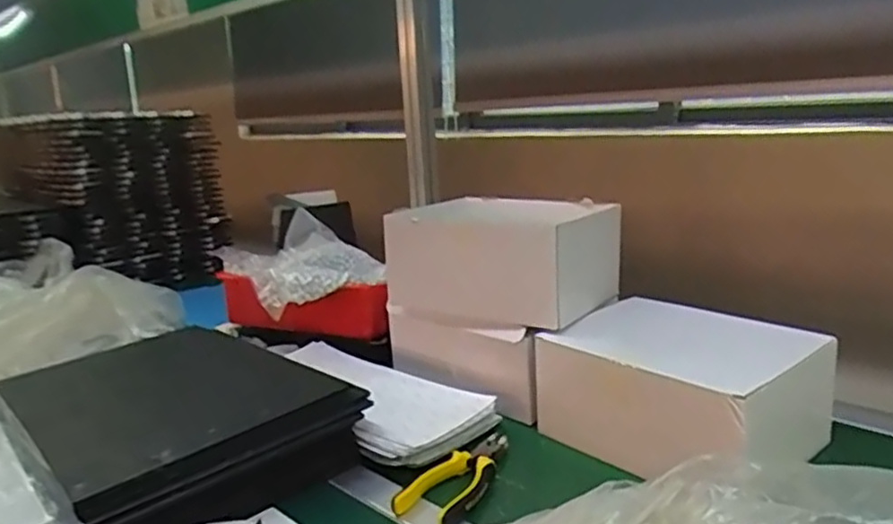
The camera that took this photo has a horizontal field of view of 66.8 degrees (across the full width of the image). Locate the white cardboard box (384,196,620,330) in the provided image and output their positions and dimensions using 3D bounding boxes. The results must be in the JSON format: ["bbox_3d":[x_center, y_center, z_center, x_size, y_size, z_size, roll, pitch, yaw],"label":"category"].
[{"bbox_3d":[0.071,-0.003,0.873,0.247,0.131,0.178,6,16,36],"label":"white cardboard box"}]

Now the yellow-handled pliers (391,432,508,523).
[{"bbox_3d":[0.018,0.214,0.682,0.062,0.022,0.170,5,15,32],"label":"yellow-handled pliers"}]

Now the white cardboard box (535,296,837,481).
[{"bbox_3d":[0.244,0.133,0.729,0.197,0.131,0.251,-14,17,-39],"label":"white cardboard box"}]

